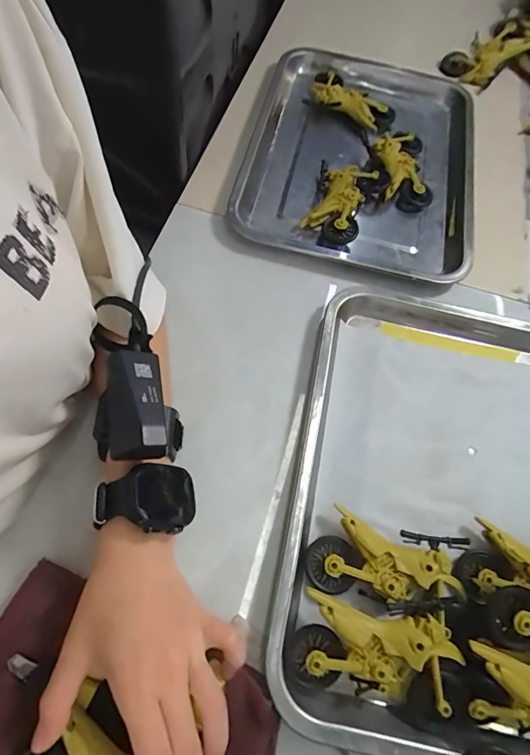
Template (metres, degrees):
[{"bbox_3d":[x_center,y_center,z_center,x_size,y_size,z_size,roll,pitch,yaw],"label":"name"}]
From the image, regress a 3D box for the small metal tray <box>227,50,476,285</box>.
[{"bbox_3d":[0.119,-0.275,0.472,0.258,0.028,0.343,14,68,0],"label":"small metal tray"}]

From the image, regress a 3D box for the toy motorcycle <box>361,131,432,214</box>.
[{"bbox_3d":[0.156,-0.247,0.479,0.071,0.043,0.095,4,66,-3],"label":"toy motorcycle"}]

